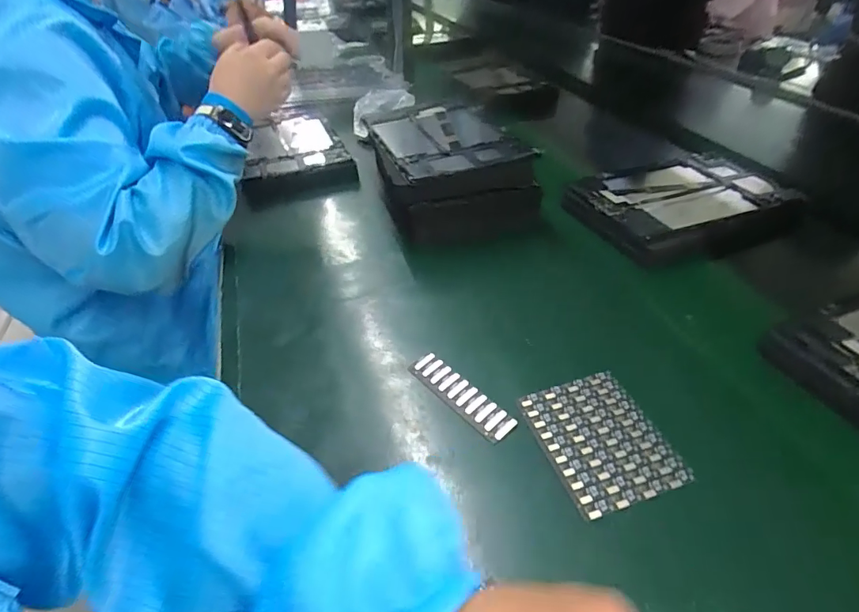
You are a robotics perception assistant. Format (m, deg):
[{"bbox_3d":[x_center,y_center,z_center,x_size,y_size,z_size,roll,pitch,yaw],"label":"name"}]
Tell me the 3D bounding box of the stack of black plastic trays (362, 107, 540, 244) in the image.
[{"bbox_3d":[0.018,-0.168,0.578,0.157,0.087,0.237,-10,42,-10],"label":"stack of black plastic trays"}]

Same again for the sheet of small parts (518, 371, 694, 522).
[{"bbox_3d":[0.119,0.092,0.332,0.078,0.007,0.095,-13,42,-13],"label":"sheet of small parts"}]

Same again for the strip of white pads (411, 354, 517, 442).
[{"bbox_3d":[0.023,0.068,0.364,0.023,0.009,0.097,-30,48,-29],"label":"strip of white pads"}]

